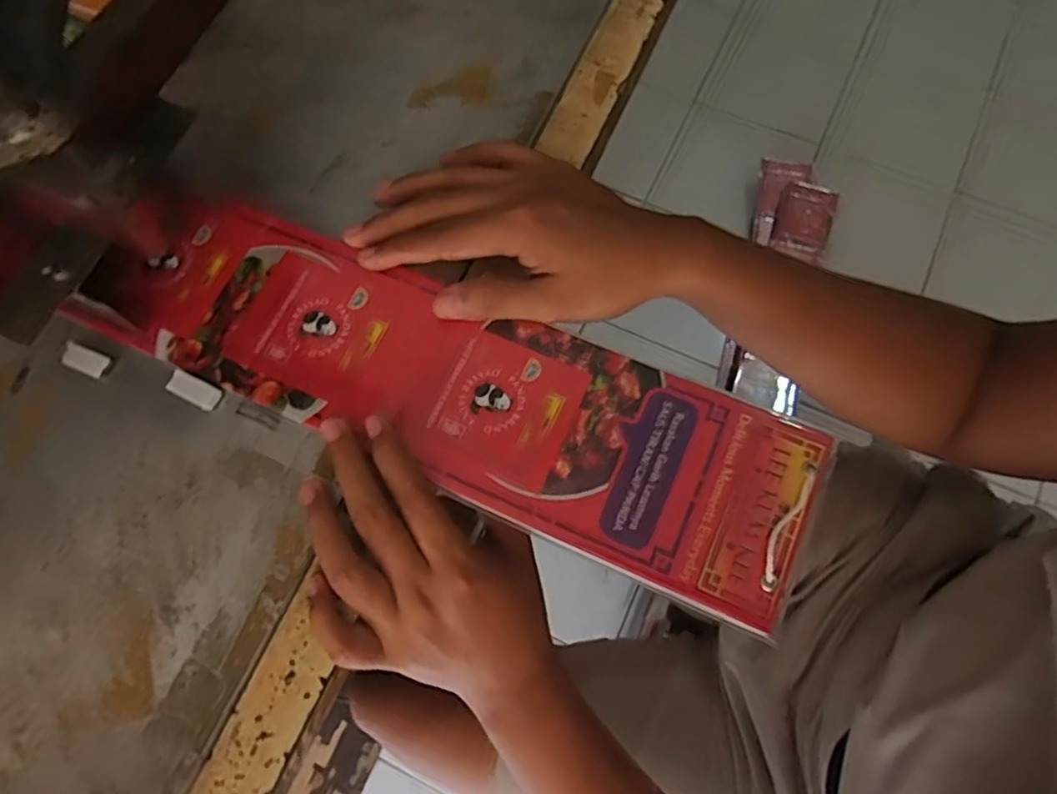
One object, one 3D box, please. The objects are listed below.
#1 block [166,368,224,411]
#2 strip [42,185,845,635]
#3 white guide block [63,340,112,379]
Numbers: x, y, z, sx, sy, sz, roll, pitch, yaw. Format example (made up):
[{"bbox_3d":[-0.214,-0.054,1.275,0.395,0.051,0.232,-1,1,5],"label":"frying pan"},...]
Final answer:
[{"bbox_3d":[-0.181,-0.004,0.350,0.029,0.004,0.014,25,75,10],"label":"block"},{"bbox_3d":[-0.051,-0.011,0.348,0.401,0.008,0.103,23,75,9],"label":"strip"},{"bbox_3d":[-0.245,-0.021,0.356,0.028,0.004,0.014,21,74,9],"label":"white guide block"}]

